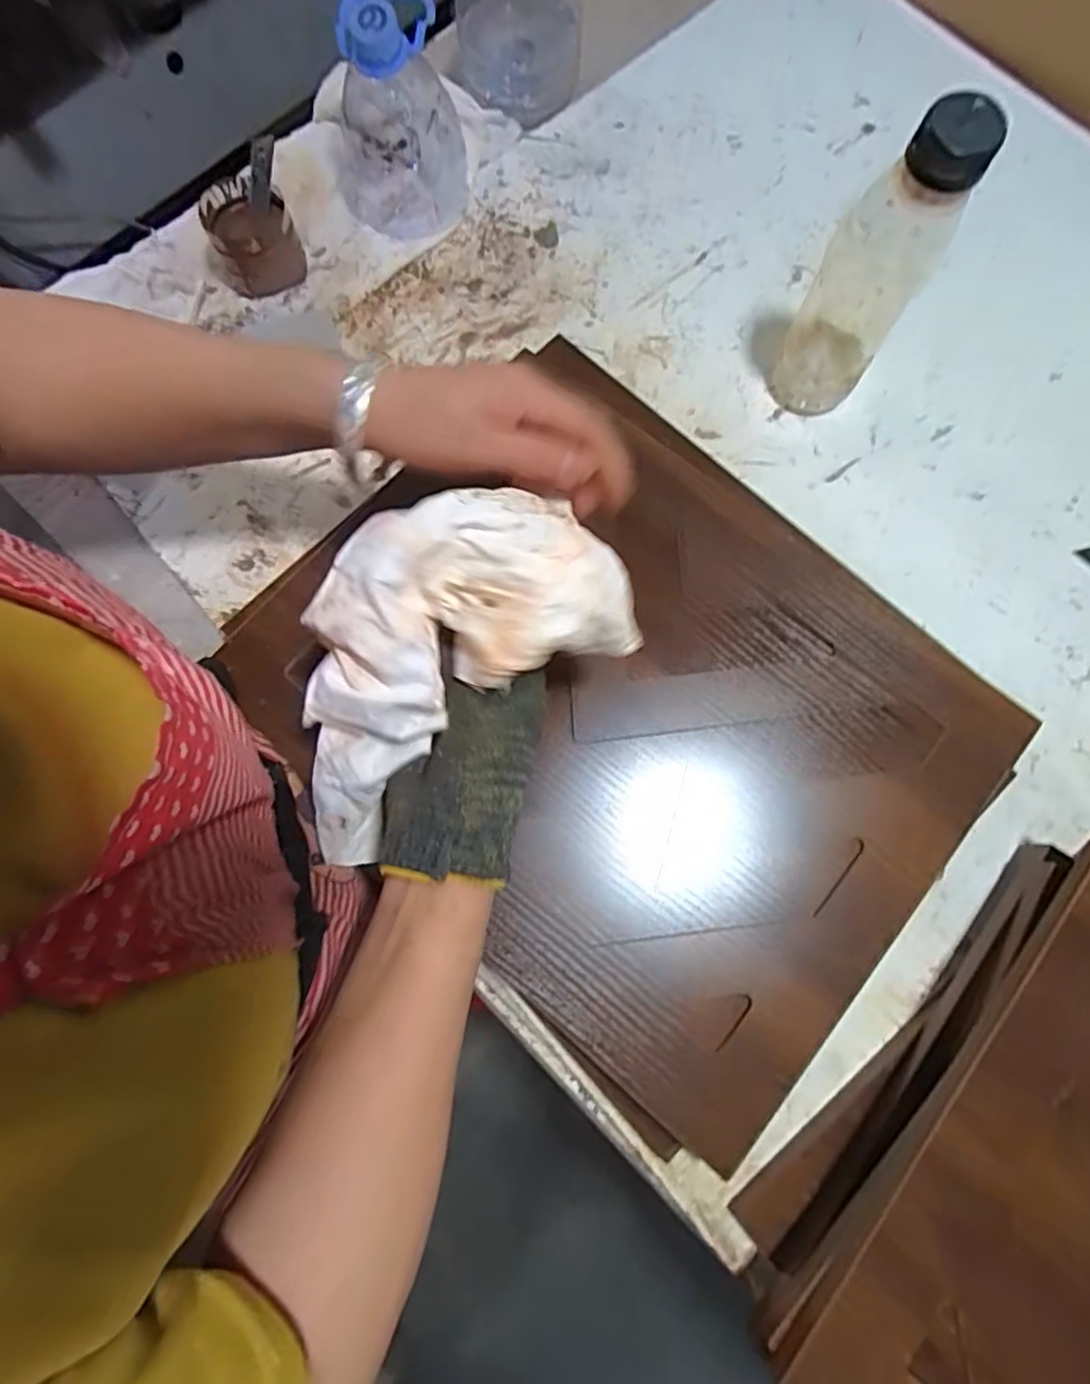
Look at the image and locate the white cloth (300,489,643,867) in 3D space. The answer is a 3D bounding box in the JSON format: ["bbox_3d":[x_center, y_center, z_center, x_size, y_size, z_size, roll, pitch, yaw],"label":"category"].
[{"bbox_3d":[-0.060,-0.014,0.321,0.194,0.134,0.100,-33,79,-7],"label":"white cloth"}]

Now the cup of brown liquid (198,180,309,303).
[{"bbox_3d":[-0.234,-0.358,0.506,0.070,0.056,0.075,0,77,1],"label":"cup of brown liquid"}]

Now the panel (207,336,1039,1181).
[{"bbox_3d":[0.052,0.001,0.410,0.425,0.020,0.346,42,81,9],"label":"panel"}]

